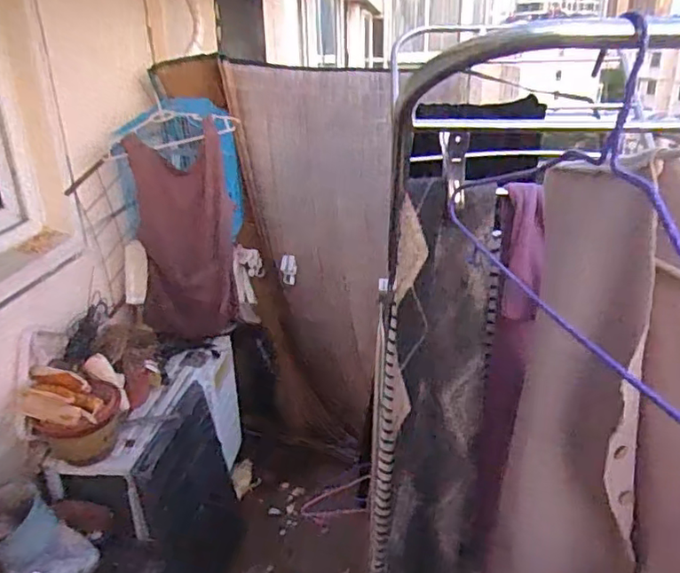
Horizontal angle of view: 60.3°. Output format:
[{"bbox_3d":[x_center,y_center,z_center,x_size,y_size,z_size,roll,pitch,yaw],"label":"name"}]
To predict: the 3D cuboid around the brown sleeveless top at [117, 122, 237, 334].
[{"bbox_3d":[-0.463,-0.127,1.758,0.279,0.588,0.087,-7,24,-14],"label":"brown sleeveless top"}]

